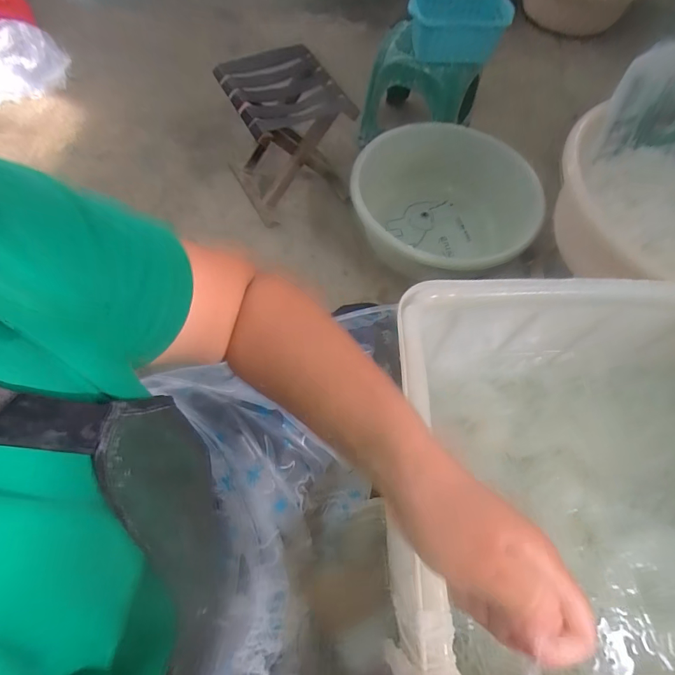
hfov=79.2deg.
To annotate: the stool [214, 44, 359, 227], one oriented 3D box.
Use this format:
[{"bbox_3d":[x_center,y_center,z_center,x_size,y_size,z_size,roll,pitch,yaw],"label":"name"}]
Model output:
[{"bbox_3d":[-0.142,-0.532,1.090,0.247,0.286,0.334,-25,66,-15],"label":"stool"}]

